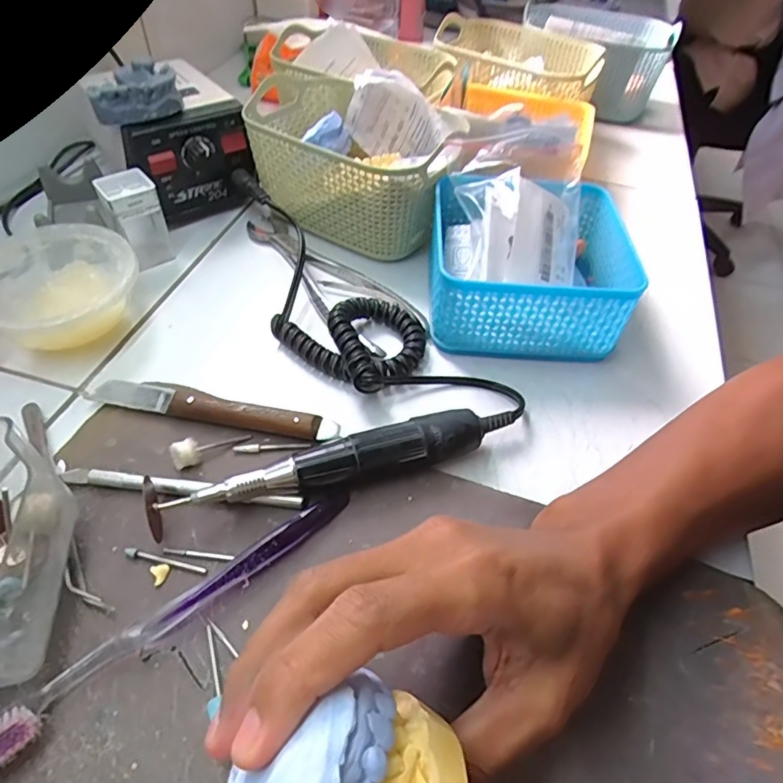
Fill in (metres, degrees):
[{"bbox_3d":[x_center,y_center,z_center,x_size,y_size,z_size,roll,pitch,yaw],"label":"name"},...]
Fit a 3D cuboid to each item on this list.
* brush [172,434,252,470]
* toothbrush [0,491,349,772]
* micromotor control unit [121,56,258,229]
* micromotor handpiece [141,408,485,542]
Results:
[{"bbox_3d":[-0.102,0.031,0.300,0.043,0.013,0.011,-16,51,-38],"label":"brush"},{"bbox_3d":[-0.097,0.098,0.236,0.189,0.020,0.019,-34,60,-29],"label":"toothbrush"},{"bbox_3d":[-0.180,-0.213,0.456,0.091,0.087,0.116,-19,54,-19],"label":"micromotor control unit"},{"bbox_3d":[-0.036,0.042,0.284,0.179,0.026,0.025,-12,52,-15],"label":"micromotor handpiece"}]

